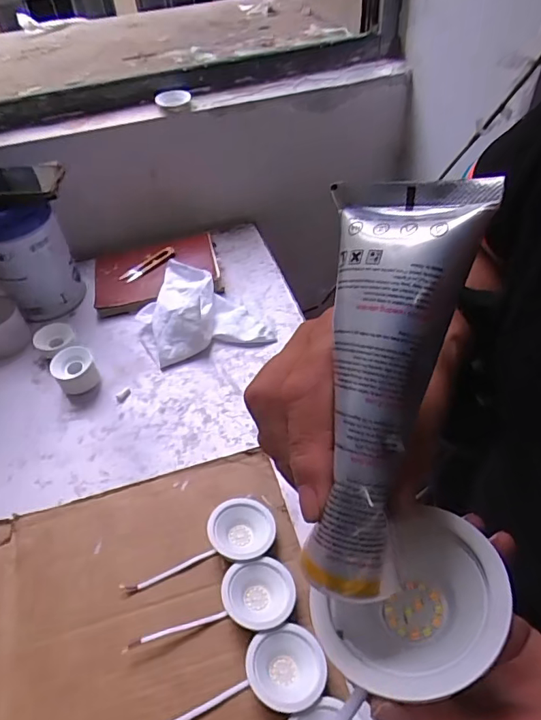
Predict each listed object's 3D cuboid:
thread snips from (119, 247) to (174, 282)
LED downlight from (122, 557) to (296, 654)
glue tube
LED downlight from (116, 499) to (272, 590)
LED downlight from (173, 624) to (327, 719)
[{"bbox_3d":[-0.215,-0.168,0.888,0.102,0.010,0.027,-33,51,-1],"label":"thread snips"},{"bbox_3d":[-0.058,0.244,0.510,0.163,0.037,0.067,-6,47,-2],"label":"LED downlight"},{"bbox_3d":[0.035,0.007,0.166,0.046,0.021,0.136,10,87,13],"label":"glue tube"},{"bbox_3d":[-0.078,0.198,0.554,0.165,0.034,0.068,-9,48,-5],"label":"LED downlight"},{"bbox_3d":[-0.029,0.292,0.466,0.157,0.035,0.067,-7,47,-3],"label":"LED downlight"}]

